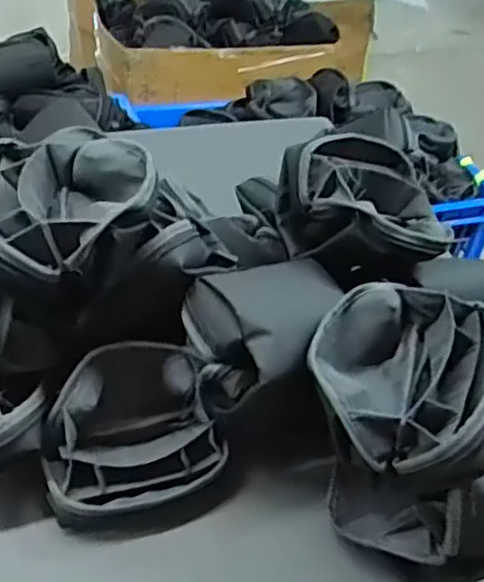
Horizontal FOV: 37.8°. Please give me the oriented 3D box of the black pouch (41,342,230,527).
[{"bbox_3d":[-0.102,0.120,0.641,0.156,0.126,0.121,-12,43,-21],"label":"black pouch"}]

